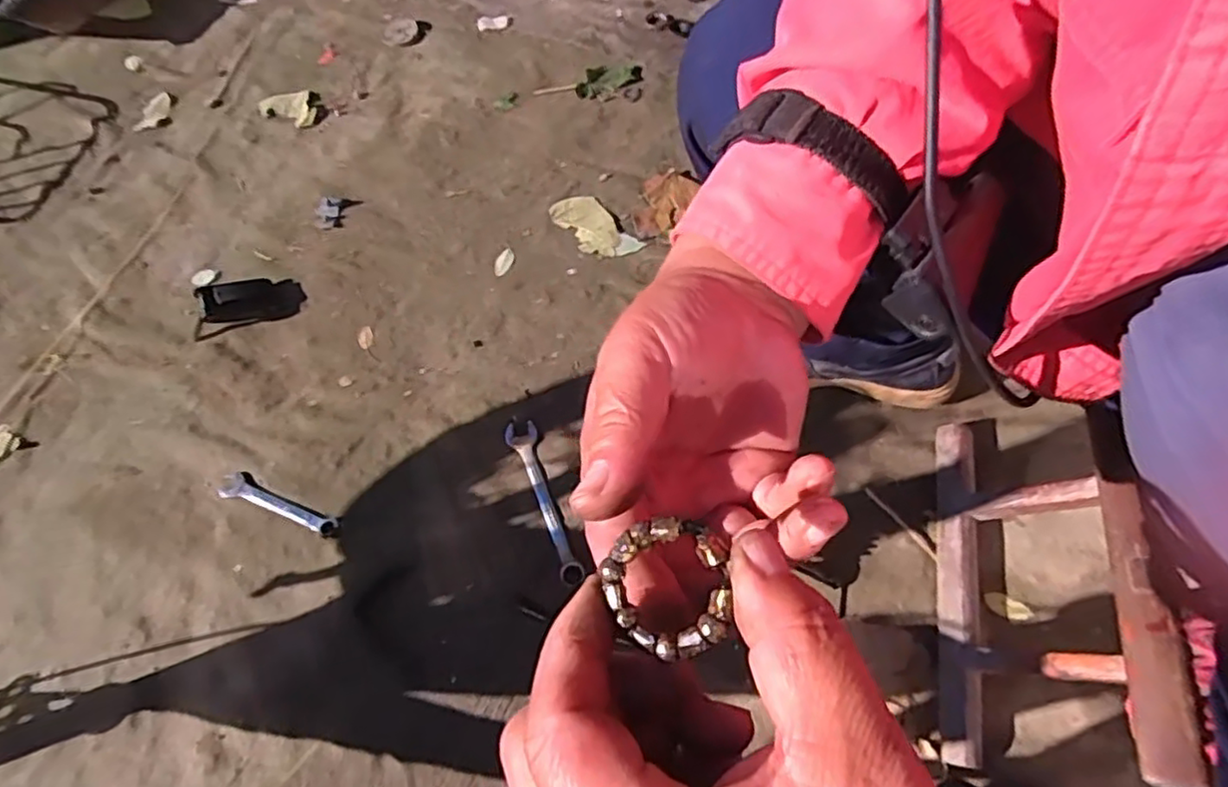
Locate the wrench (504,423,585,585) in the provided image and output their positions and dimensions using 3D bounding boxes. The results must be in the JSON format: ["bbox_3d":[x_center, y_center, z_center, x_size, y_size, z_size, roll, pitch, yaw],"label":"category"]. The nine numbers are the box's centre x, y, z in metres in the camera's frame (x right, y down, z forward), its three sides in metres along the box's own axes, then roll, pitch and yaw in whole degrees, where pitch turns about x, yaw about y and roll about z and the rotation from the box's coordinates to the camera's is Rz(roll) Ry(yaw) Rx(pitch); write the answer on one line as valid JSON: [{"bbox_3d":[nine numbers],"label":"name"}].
[{"bbox_3d":[-0.077,0.109,0.731,0.033,0.013,0.188,-19,65,-7],"label":"wrench"}]

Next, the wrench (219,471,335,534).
[{"bbox_3d":[-0.370,0.119,0.750,0.148,0.006,0.028,16,66,10],"label":"wrench"}]

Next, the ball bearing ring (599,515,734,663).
[{"bbox_3d":[0.014,0.053,0.185,0.033,0.012,0.034,-1,65,2],"label":"ball bearing ring"}]

